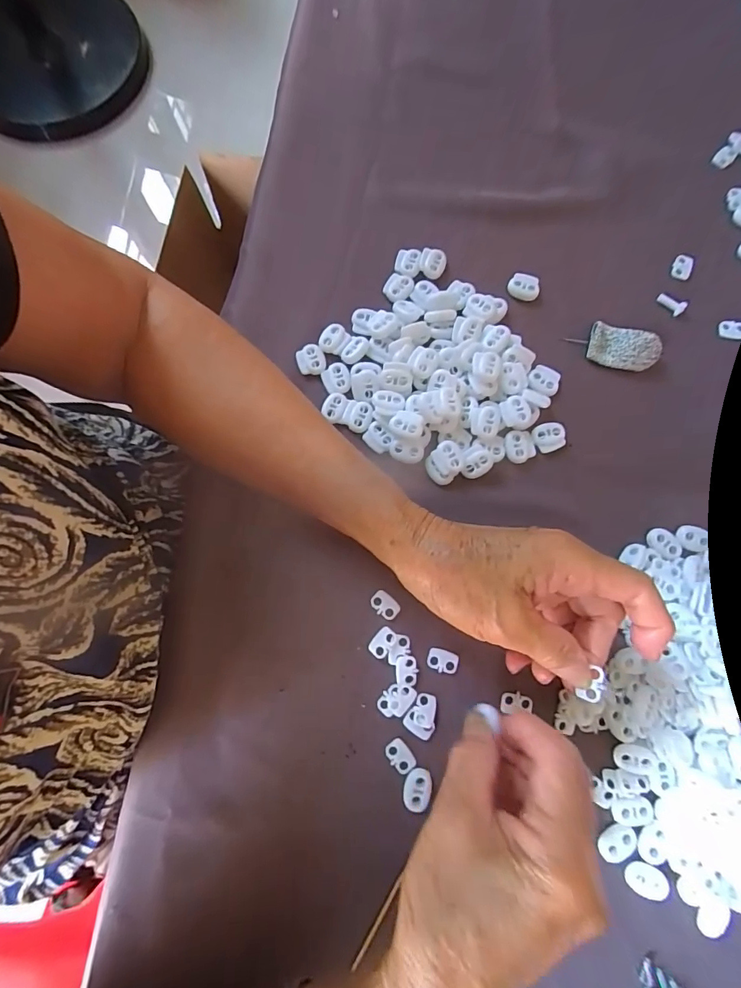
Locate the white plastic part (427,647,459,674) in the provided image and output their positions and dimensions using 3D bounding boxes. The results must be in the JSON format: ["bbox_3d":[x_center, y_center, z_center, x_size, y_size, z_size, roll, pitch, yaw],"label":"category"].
[{"bbox_3d":[0.045,0.103,0.272,0.019,0.004,0.013,14,79,4],"label":"white plastic part"}]

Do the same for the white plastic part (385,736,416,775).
[{"bbox_3d":[0.018,0.156,0.261,0.013,0.004,0.019,-38,80,-6],"label":"white plastic part"}]

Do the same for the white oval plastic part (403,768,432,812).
[{"bbox_3d":[0.027,0.172,0.257,0.015,0.004,0.022,21,80,6],"label":"white oval plastic part"}]

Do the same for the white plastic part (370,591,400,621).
[{"bbox_3d":[0.009,0.071,0.279,0.013,0.004,0.019,-44,81,-7],"label":"white plastic part"}]

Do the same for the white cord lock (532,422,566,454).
[{"bbox_3d":[0.121,-0.038,0.298,0.022,0.005,0.020,-24,79,-3],"label":"white cord lock"}]

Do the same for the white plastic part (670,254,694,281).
[{"bbox_3d":[0.229,-0.167,0.325,0.014,0.005,0.017,20,80,5],"label":"white plastic part"}]

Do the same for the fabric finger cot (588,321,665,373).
[{"bbox_3d":[0.176,-0.102,0.306,0.045,0.011,0.030,19,80,5],"label":"fabric finger cot"}]

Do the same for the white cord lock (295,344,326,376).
[{"bbox_3d":[-0.042,-0.094,0.309,0.020,0.004,0.020,-9,79,0],"label":"white cord lock"}]

